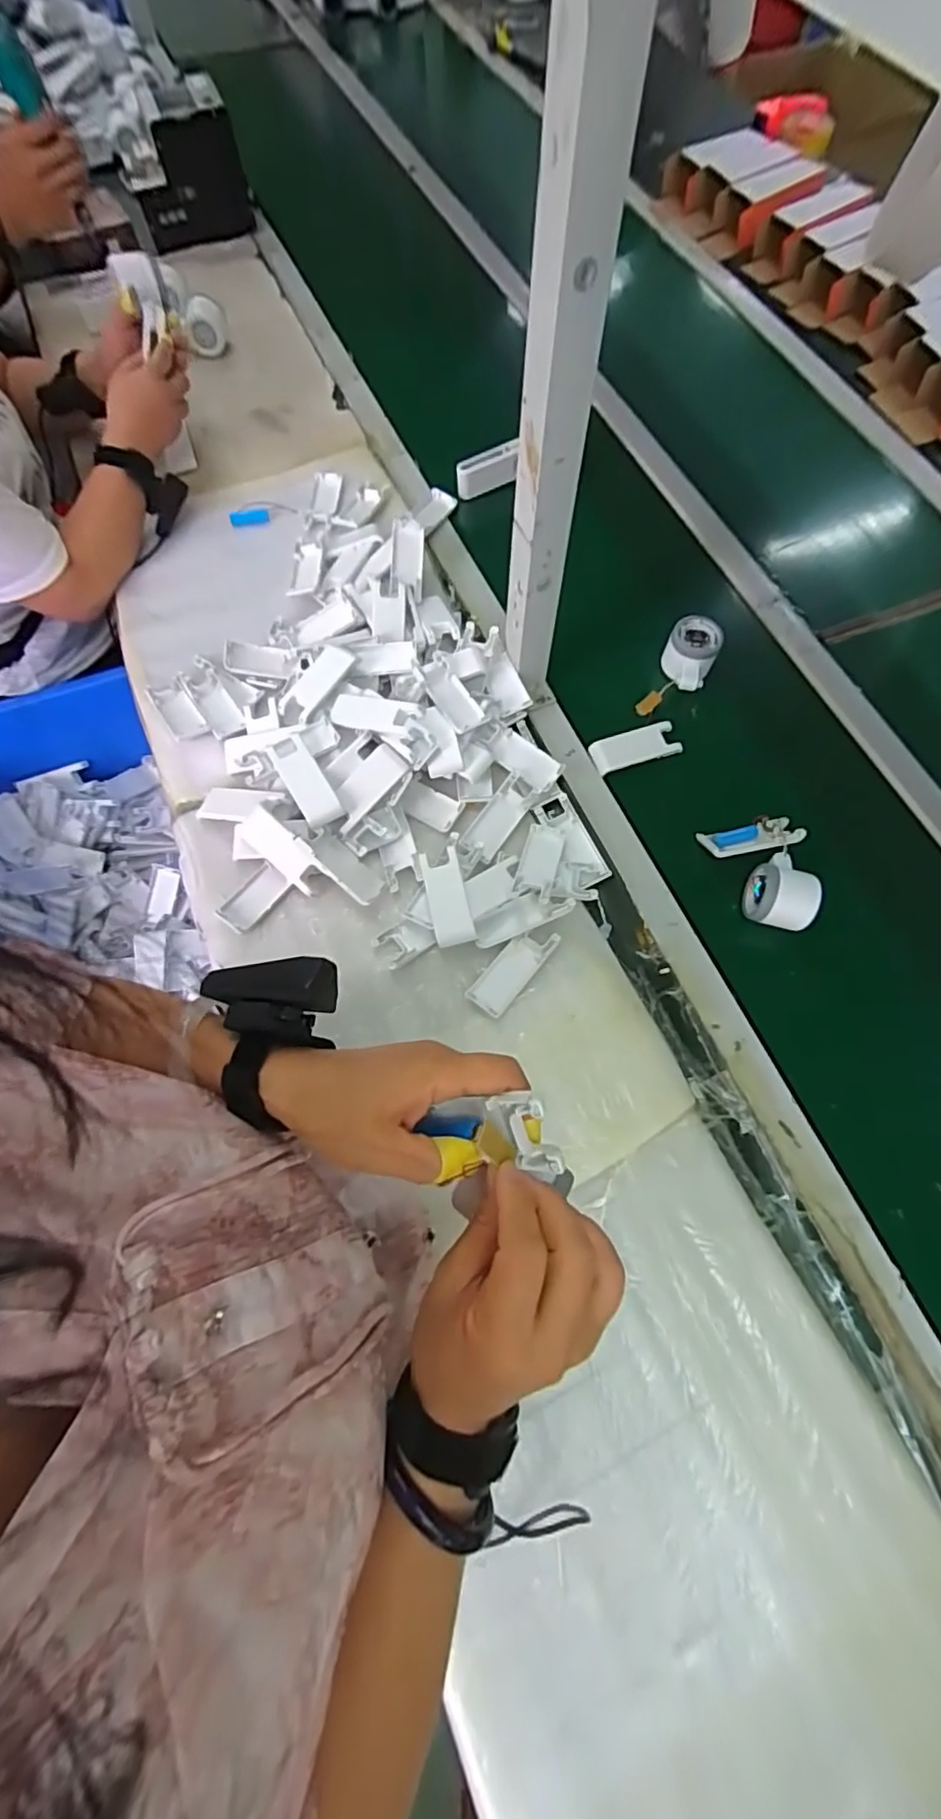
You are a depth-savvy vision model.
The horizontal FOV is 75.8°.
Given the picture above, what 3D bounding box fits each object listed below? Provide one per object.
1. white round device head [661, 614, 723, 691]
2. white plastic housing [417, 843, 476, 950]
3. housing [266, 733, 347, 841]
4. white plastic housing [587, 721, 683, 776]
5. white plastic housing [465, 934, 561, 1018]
[{"bbox_3d":[0.259,-0.301,0.716,0.058,0.045,0.080,28,71,9],"label":"white round device head"},{"bbox_3d":[-0.024,-0.013,0.600,0.039,0.013,0.099,-18,71,10],"label":"white plastic housing"},{"bbox_3d":[-0.168,-0.127,0.623,0.042,0.034,0.106,-27,72,-11],"label":"housing"},{"bbox_3d":[0.189,-0.186,0.691,0.101,0.009,0.041,-18,70,-8],"label":"white plastic housing"},{"bbox_3d":[0.041,0.056,0.586,0.039,0.008,0.099,37,73,13],"label":"white plastic housing"}]

